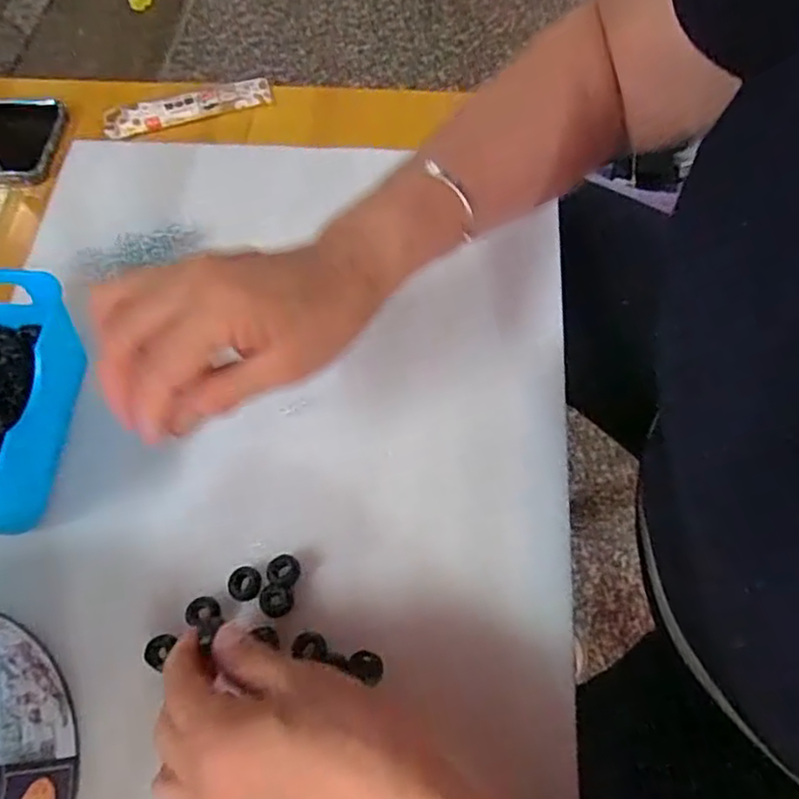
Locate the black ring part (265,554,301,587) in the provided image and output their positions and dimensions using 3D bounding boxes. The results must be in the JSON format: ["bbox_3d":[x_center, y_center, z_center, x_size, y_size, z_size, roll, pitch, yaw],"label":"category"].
[{"bbox_3d":[-0.064,0.094,0.357,0.018,0.004,0.016,13,66,9],"label":"black ring part"}]

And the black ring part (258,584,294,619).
[{"bbox_3d":[-0.067,0.108,0.348,0.018,0.004,0.016,10,66,7],"label":"black ring part"}]

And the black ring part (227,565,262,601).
[{"bbox_3d":[-0.085,0.100,0.355,0.018,0.004,0.019,-1,65,2],"label":"black ring part"}]

